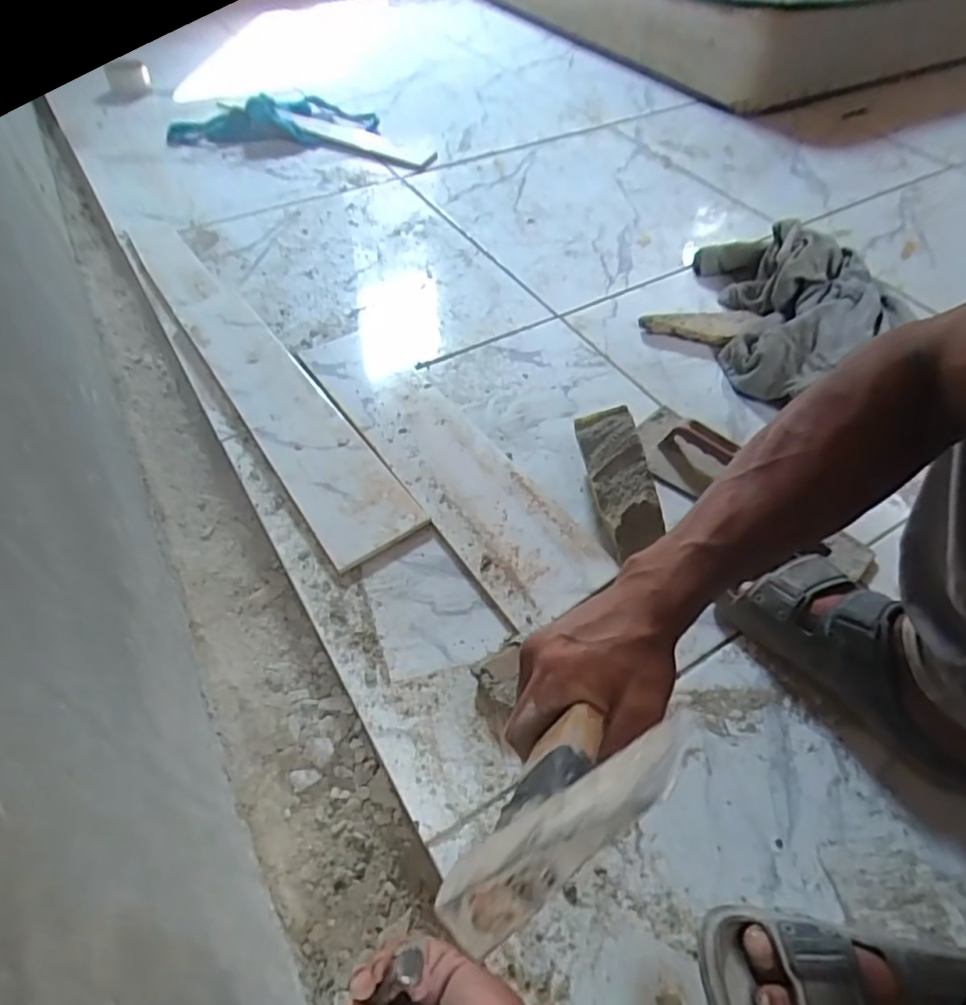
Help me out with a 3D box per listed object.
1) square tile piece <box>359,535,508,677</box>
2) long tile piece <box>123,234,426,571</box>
[{"bbox_3d":[-0.054,0.102,0.597,0.107,0.004,0.133,-18,56,-17],"label":"square tile piece"},{"bbox_3d":[-0.303,-0.184,0.776,0.103,0.020,0.678,-30,60,-23],"label":"long tile piece"}]

